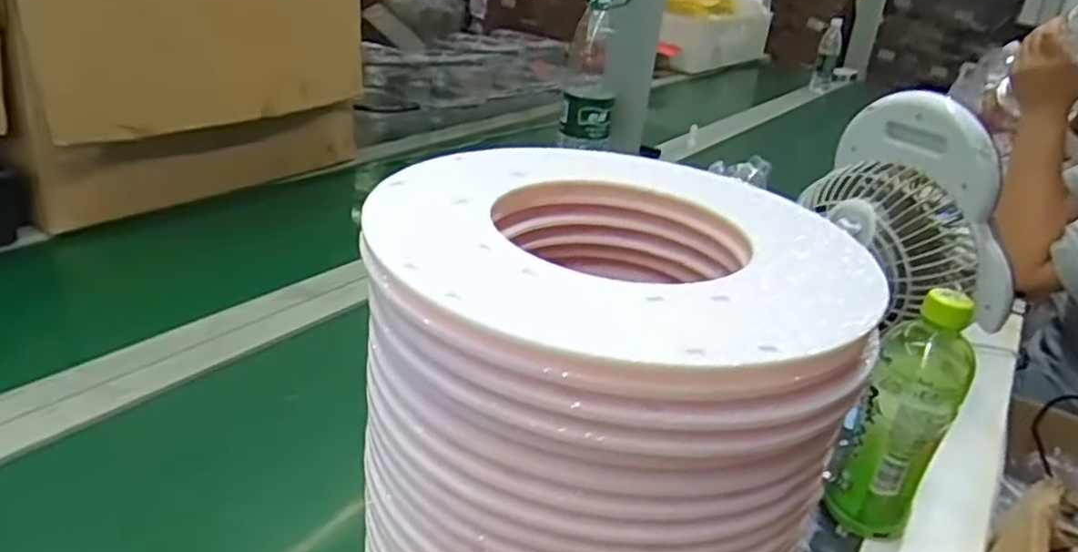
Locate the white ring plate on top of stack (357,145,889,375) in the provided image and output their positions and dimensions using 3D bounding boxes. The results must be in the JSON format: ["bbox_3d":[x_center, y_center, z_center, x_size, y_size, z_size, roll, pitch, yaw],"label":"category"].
[{"bbox_3d":[0.030,-0.017,0.276,0.184,0.008,0.177,6,26,-3],"label":"white ring plate on top of stack"}]

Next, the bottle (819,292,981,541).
[{"bbox_3d":[0.280,0.108,0.557,0.067,0.210,0.057,22,30,28],"label":"bottle"}]

